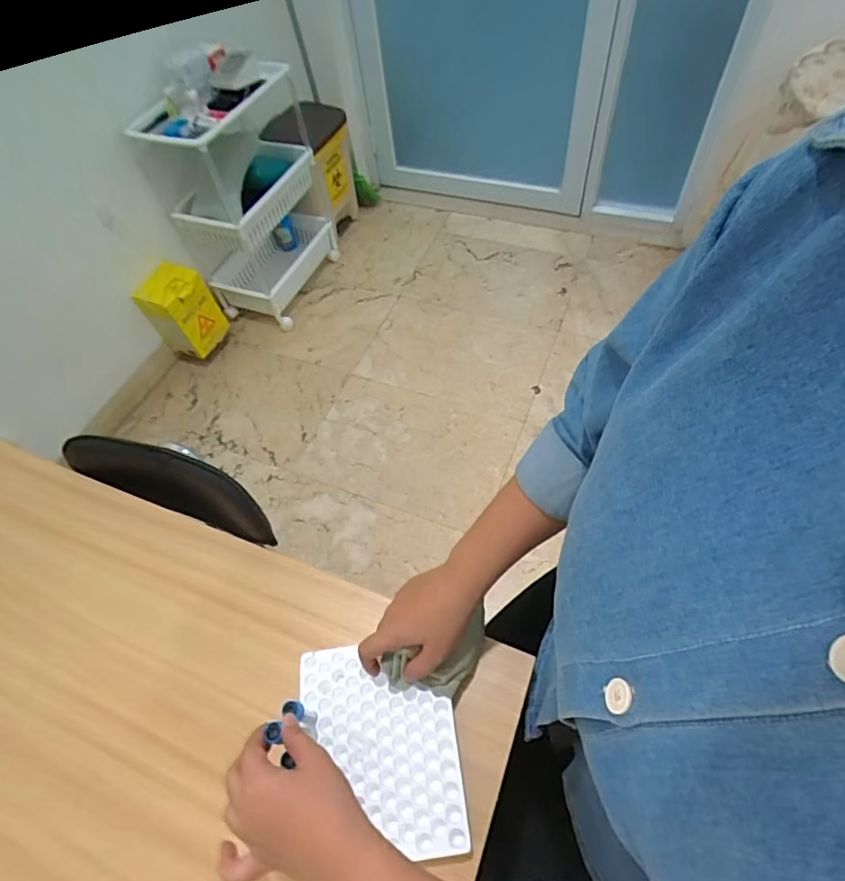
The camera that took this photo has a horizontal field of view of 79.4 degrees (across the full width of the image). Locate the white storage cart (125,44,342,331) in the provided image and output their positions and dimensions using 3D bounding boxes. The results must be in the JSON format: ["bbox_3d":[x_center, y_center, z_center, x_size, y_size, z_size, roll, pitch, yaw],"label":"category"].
[{"bbox_3d":[-0.527,-0.742,1.586,0.284,0.710,0.411,11,59,13],"label":"white storage cart"}]

